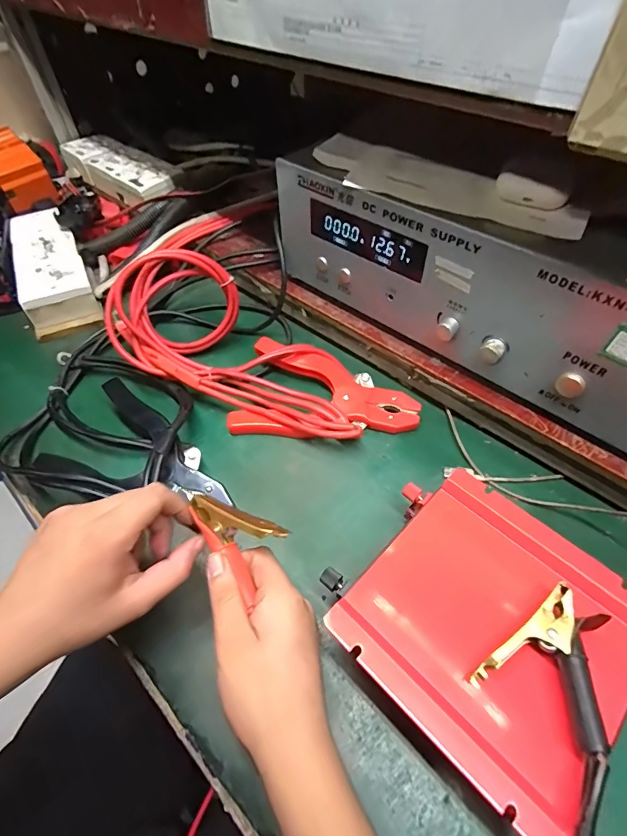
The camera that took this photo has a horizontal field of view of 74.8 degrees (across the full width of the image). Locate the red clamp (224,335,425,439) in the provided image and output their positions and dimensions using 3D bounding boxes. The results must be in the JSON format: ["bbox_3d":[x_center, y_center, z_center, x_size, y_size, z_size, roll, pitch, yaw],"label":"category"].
[{"bbox_3d":[0.015,-0.030,0.468,0.209,0.031,0.118,5,54,7],"label":"red clamp"}]

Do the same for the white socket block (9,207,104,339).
[{"bbox_3d":[-0.395,-0.237,0.616,0.093,0.054,0.258,-22,55,-14],"label":"white socket block"}]

